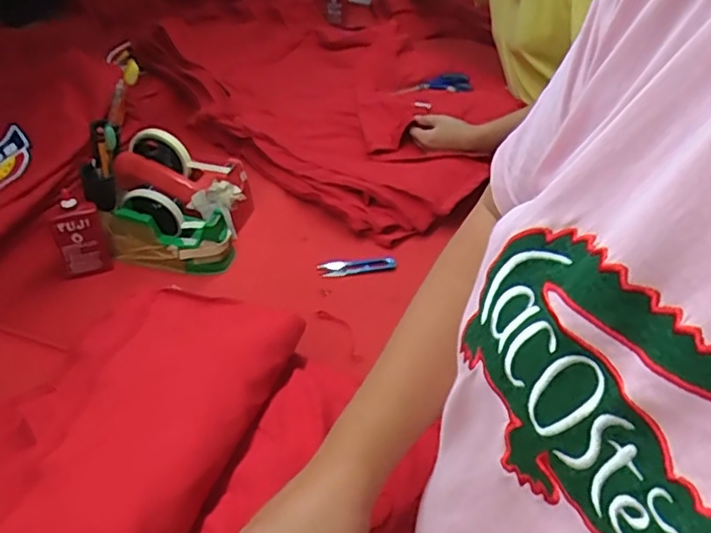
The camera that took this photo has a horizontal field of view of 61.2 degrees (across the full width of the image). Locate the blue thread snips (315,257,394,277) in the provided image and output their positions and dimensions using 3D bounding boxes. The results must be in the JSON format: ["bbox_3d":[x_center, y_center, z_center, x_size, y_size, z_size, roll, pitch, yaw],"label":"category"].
[{"bbox_3d":[0.003,0.000,0.819,0.102,0.007,0.028,-9,40,-8],"label":"blue thread snips"}]

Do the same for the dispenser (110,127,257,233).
[{"bbox_3d":[-0.238,-0.116,0.829,0.188,0.089,0.088,20,41,-4],"label":"dispenser"}]

